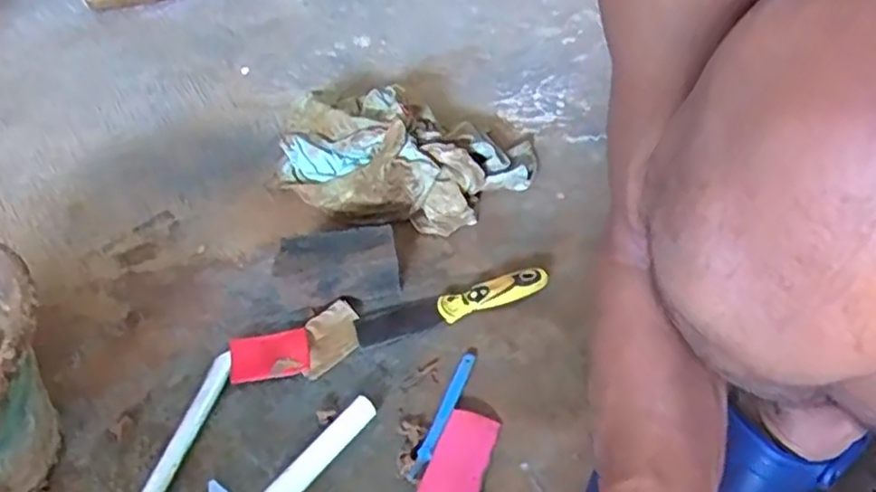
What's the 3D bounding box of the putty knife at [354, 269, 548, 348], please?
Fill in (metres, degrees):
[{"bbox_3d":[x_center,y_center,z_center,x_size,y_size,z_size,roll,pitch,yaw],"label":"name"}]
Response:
[{"bbox_3d":[0.014,0.057,0.659,0.193,0.023,0.040,-13,45,-8],"label":"putty knife"}]

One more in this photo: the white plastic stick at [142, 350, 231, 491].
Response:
[{"bbox_3d":[-0.219,0.168,0.577,0.015,0.019,0.168,7,45,12],"label":"white plastic stick"}]

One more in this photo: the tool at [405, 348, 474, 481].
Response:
[{"bbox_3d":[0.006,0.146,0.581,0.013,0.007,0.133,14,47,18],"label":"tool"}]

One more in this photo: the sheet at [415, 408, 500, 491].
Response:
[{"bbox_3d":[0.014,0.184,0.544,0.046,0.015,0.107,11,46,16],"label":"sheet"}]

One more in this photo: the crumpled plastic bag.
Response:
[{"bbox_3d":[-0.041,-0.115,0.784,0.301,0.068,0.178,1,44,7],"label":"crumpled plastic bag"}]

